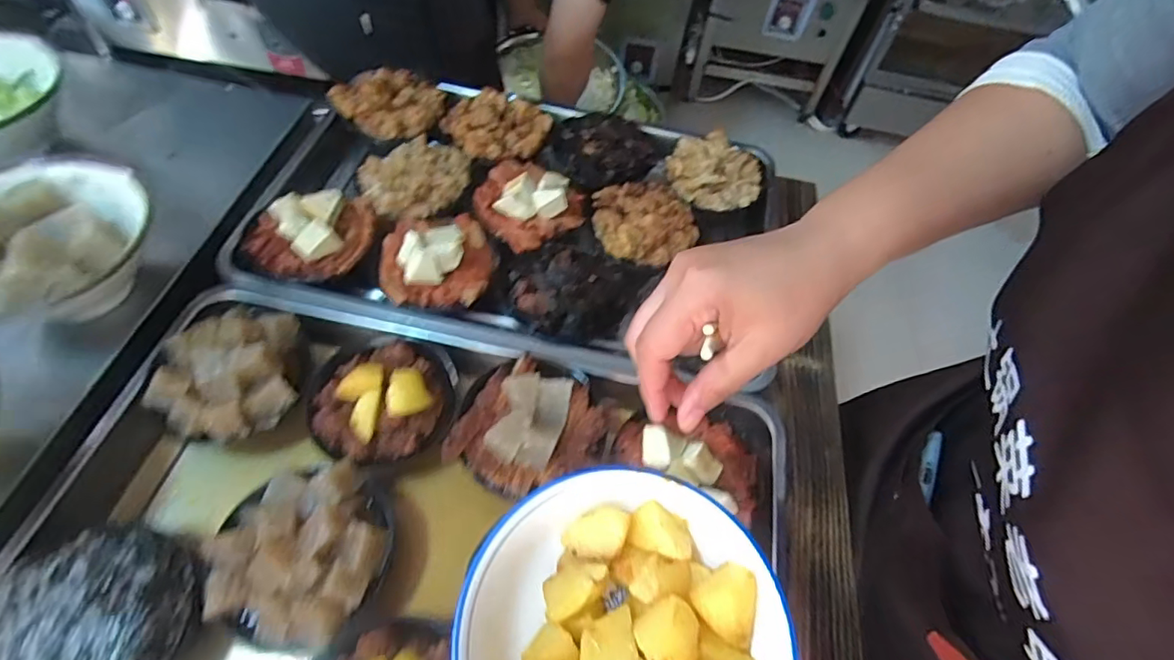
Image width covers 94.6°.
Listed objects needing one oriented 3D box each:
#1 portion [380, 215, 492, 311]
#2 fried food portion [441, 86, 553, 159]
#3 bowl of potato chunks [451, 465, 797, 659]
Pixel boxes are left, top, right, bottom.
[{"bbox_3d":[-0.164,-0.085,0.574,0.115,0.035,0.124,-8,58,-12],"label":"portion"},{"bbox_3d":[-0.115,-0.269,0.699,0.134,0.031,0.107,-8,58,-11],"label":"fried food portion"},{"bbox_3d":[0.015,0.152,0.272,0.147,0.042,0.156,2,57,-3],"label":"bowl of potato chunks"}]

